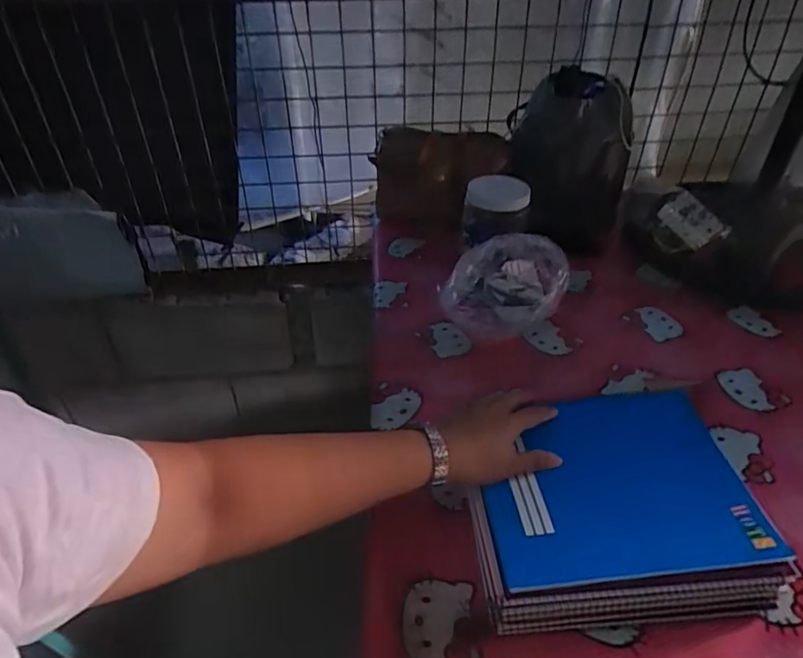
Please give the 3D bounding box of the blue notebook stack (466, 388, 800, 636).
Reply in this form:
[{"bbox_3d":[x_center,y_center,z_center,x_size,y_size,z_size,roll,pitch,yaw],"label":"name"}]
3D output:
[{"bbox_3d":[0.193,0.165,0.539,0.253,0.069,0.208,-4,37,-2],"label":"blue notebook stack"}]

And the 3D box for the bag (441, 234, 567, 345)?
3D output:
[{"bbox_3d":[0.145,-0.063,0.802,0.164,0.127,0.096,-14,39,-15],"label":"bag"}]

